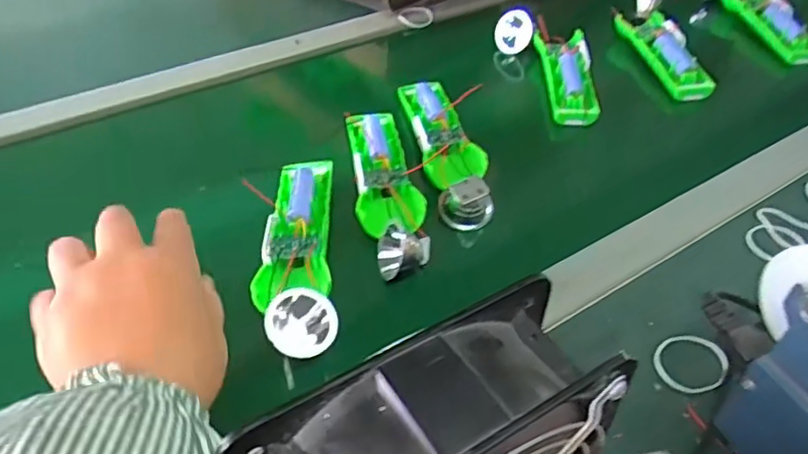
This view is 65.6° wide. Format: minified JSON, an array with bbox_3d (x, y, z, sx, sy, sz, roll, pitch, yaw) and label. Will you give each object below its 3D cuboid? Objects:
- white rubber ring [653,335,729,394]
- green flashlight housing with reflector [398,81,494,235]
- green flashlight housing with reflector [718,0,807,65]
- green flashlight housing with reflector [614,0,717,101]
[{"bbox_3d":[0.183,0.086,0.401,0.045,0.009,0.039,-16,47,-18],"label":"white rubber ring"},{"bbox_3d":[0.036,-0.078,0.571,0.052,0.038,0.198,-5,44,-8],"label":"green flashlight housing with reflector"},{"bbox_3d":[0.447,-0.263,0.775,0.051,0.031,0.209,-5,44,-8],"label":"green flashlight housing with reflector"},{"bbox_3d":[0.290,-0.222,0.723,0.062,0.025,0.211,-1,44,-4],"label":"green flashlight housing with reflector"}]

